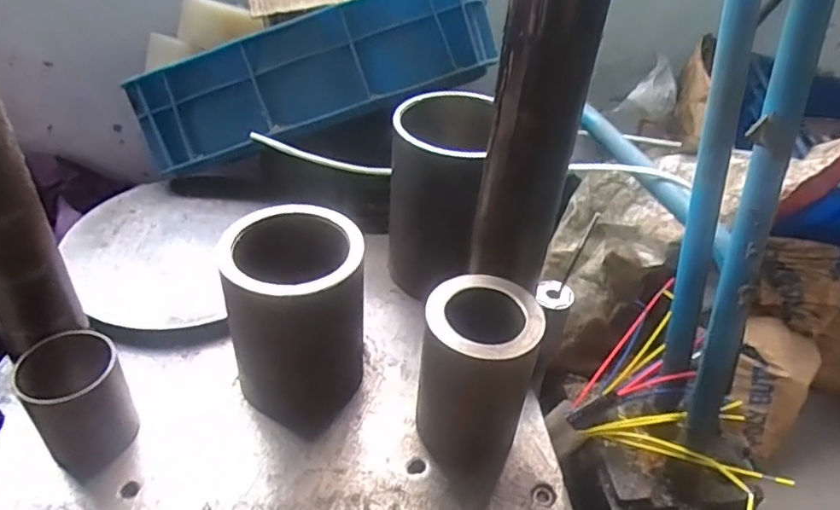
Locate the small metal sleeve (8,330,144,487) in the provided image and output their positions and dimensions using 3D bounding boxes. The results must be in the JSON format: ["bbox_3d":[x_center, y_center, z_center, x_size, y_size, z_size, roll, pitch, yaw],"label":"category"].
[{"bbox_3d":[-0.269,0.114,0.482,0.064,0.094,0.068,-24,47,-31],"label":"small metal sleeve"}]

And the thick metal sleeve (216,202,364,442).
[{"bbox_3d":[-0.102,0.057,0.505,0.106,0.157,0.118,-2,39,-8],"label":"thick metal sleeve"}]

